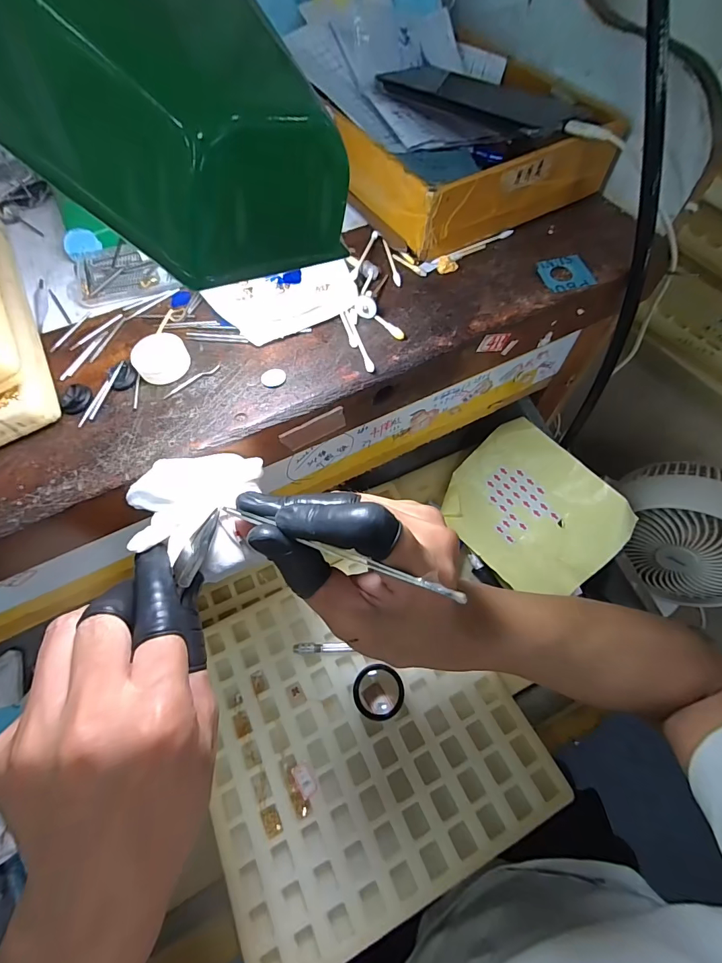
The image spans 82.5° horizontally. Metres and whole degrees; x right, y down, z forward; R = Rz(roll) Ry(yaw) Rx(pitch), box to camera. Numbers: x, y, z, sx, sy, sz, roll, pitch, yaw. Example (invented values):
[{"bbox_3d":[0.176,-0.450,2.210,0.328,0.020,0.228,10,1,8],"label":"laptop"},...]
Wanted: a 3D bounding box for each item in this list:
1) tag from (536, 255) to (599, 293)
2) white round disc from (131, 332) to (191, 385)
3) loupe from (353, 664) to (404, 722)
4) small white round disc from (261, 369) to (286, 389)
[{"bbox_3d":[0.146,-0.149,0.294,0.035,0.004,0.032,-13,62,-5],"label":"tag"},{"bbox_3d":[-0.127,-0.078,0.263,0.032,0.006,0.032,2,84,-17],"label":"white round disc"},{"bbox_3d":[0.015,0.180,0.354,0.043,0.030,0.041,-1,62,1],"label":"loupe"},{"bbox_3d":[-0.055,-0.065,0.258,0.015,0.004,0.014,-1,62,1],"label":"small white round disc"}]

